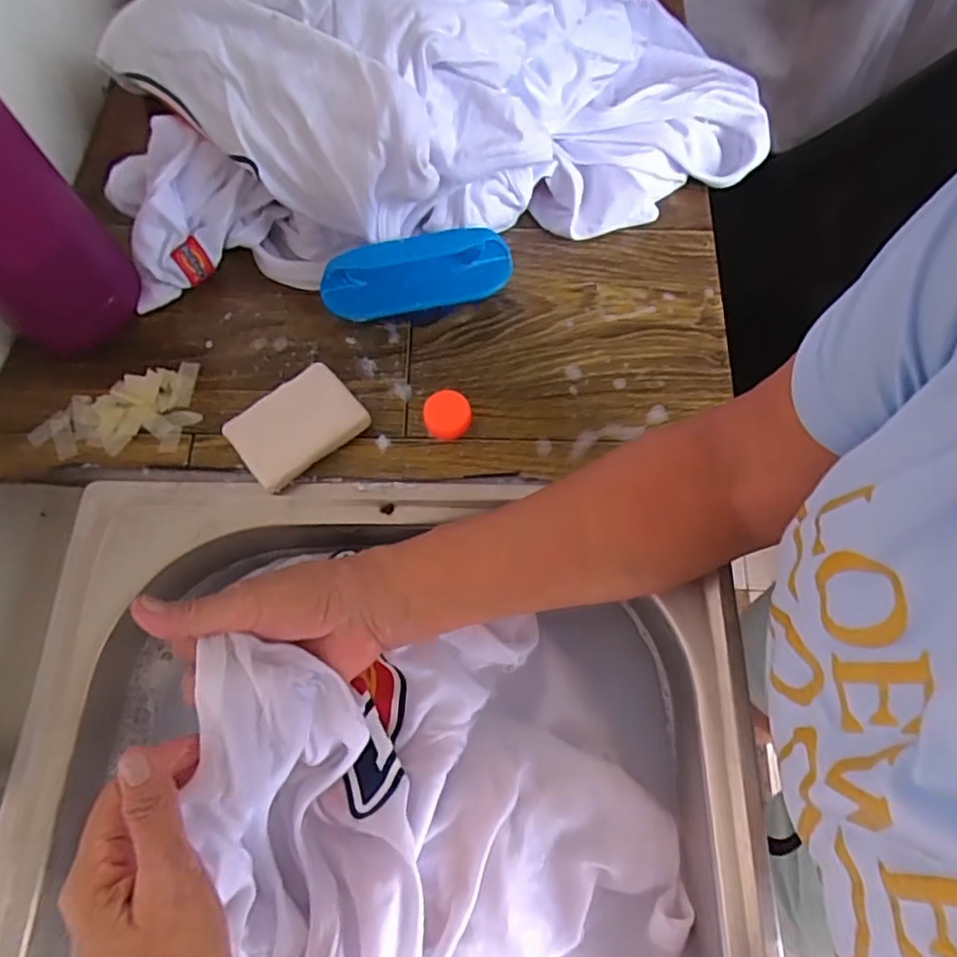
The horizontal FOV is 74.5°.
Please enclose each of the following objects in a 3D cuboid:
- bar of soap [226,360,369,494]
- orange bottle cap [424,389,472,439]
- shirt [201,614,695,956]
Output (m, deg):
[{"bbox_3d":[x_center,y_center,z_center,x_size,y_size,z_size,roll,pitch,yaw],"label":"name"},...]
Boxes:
[{"bbox_3d":[-0.117,-0.035,0.407,0.078,0.019,0.061,-39,75,-14],"label":"bar of soap"},{"bbox_3d":[-0.020,-0.042,0.413,0.030,0.013,0.030,0,69,-1],"label":"orange bottle cap"},{"bbox_3d":[-0.042,0.295,0.289,0.269,0.091,0.450,9,70,3],"label":"shirt"}]

